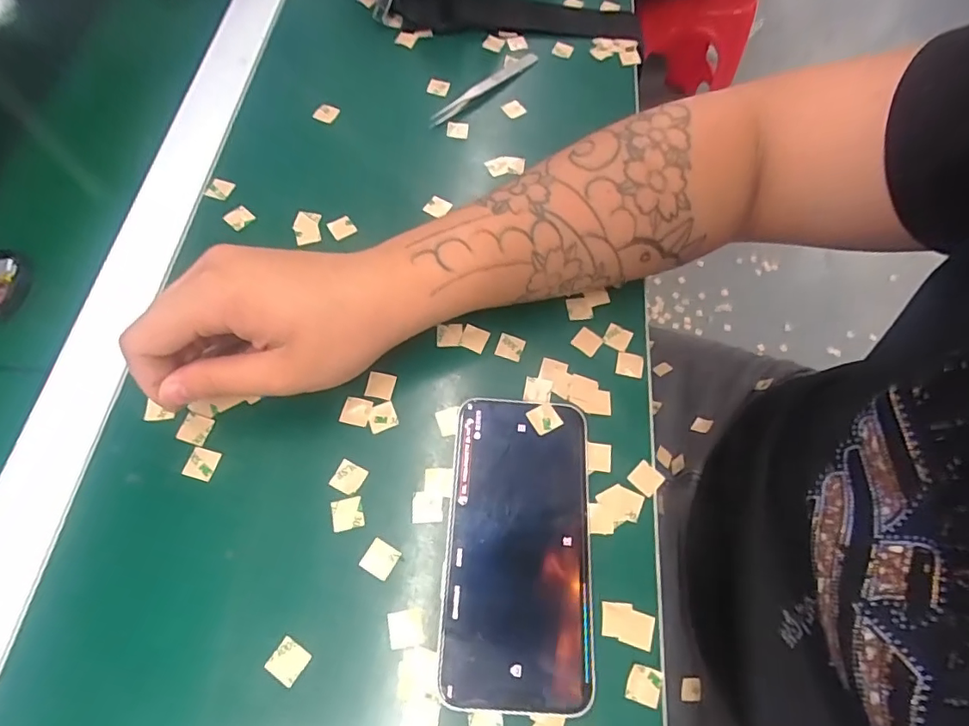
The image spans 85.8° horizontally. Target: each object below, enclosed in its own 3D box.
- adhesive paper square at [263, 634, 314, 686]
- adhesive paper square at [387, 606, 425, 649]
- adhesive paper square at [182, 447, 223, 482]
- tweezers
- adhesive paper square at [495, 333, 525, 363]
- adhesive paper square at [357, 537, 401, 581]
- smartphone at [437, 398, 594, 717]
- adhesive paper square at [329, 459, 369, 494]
[{"bbox_3d":[-0.090,0.136,0.238,0.016,0.004,0.016,31,68,11],"label":"adhesive paper square"},{"bbox_3d":[-0.037,0.124,0.244,0.016,0.004,0.016,-9,66,-5],"label":"adhesive paper square"},{"bbox_3d":[-0.149,0.053,0.274,0.015,0.004,0.015,16,67,3],"label":"adhesive paper square"},{"bbox_3d":[0.002,-0.214,0.400,0.012,0.013,0.118,39,71,15],"label":"tweezers"},{"bbox_3d":[0.015,-0.010,0.312,0.016,0.004,0.015,18,76,5],"label":"adhesive paper square"},{"bbox_3d":[-0.051,0.097,0.258,0.016,0.004,0.016,27,68,10],"label":"adhesive paper square"},{"bbox_3d":[0.017,0.088,0.260,0.070,0.011,0.143,3,64,0],"label":"smartphone"},{"bbox_3d":[-0.071,0.060,0.273,0.015,0.004,0.015,25,68,9],"label":"adhesive paper square"}]

